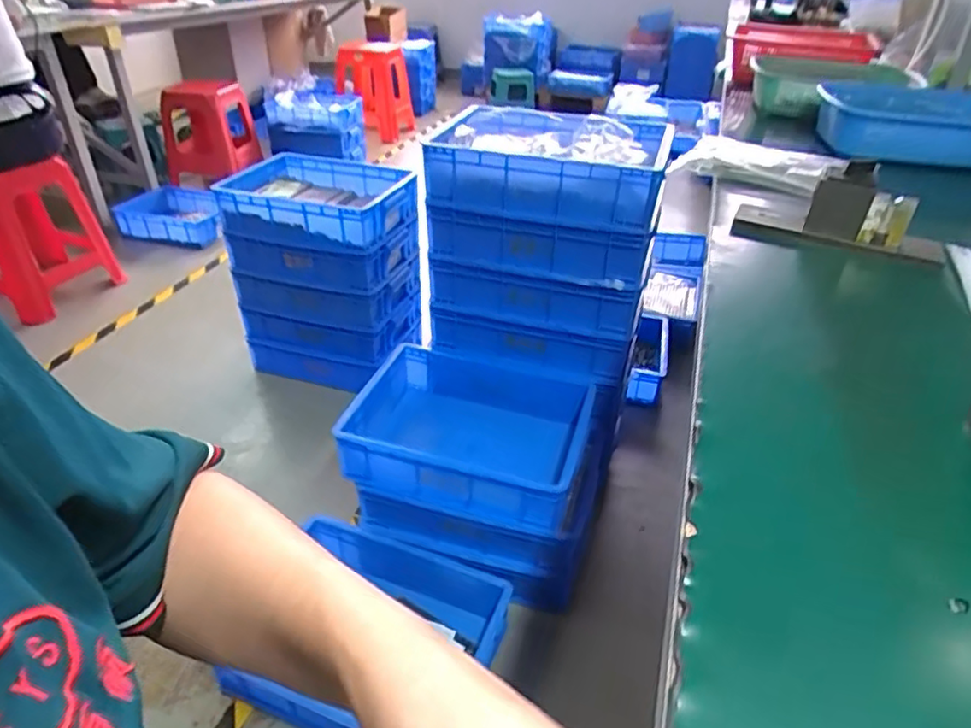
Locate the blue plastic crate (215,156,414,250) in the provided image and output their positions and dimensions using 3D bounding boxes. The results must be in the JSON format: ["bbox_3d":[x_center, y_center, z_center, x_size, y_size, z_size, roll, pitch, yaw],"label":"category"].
[{"bbox_3d":[-0.419,-0.416,1.563,0.461,0.097,0.316,8,35,10],"label":"blue plastic crate"}]

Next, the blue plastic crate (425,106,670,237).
[{"bbox_3d":[0.126,-0.377,1.181,0.404,0.119,0.312,11,36,14],"label":"blue plastic crate"}]

